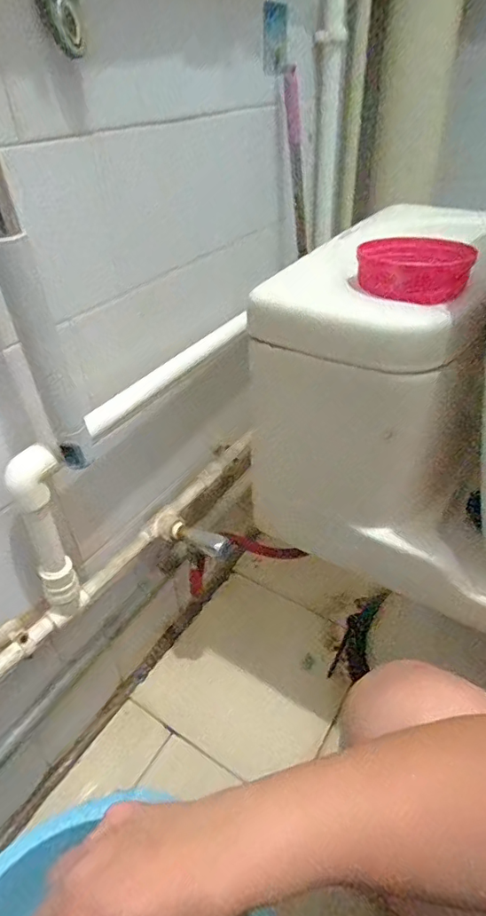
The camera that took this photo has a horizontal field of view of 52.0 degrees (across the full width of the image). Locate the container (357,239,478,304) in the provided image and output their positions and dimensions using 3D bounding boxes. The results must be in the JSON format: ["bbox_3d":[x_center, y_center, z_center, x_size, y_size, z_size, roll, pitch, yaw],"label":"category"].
[{"bbox_3d":[0.143,-0.162,0.420,0.091,0.034,0.091,15,42,21],"label":"container"}]

